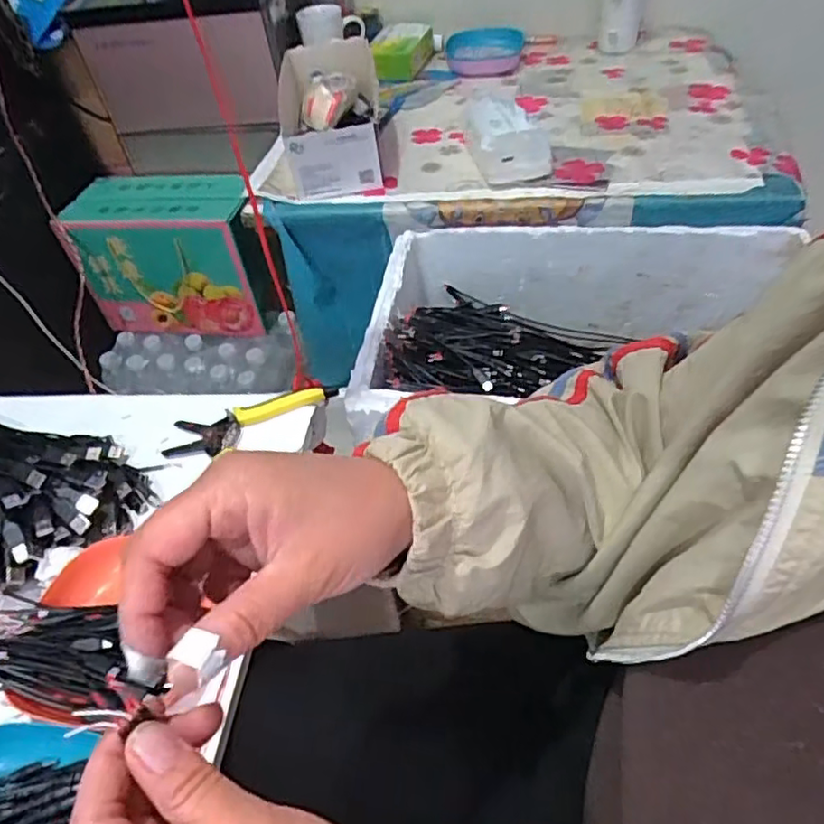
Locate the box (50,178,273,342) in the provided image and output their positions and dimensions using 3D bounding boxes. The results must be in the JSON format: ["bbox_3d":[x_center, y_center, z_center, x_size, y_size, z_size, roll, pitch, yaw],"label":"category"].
[{"bbox_3d":[-0.424,-0.288,1.165,0.328,0.235,0.164,1,47,8],"label":"box"}]

